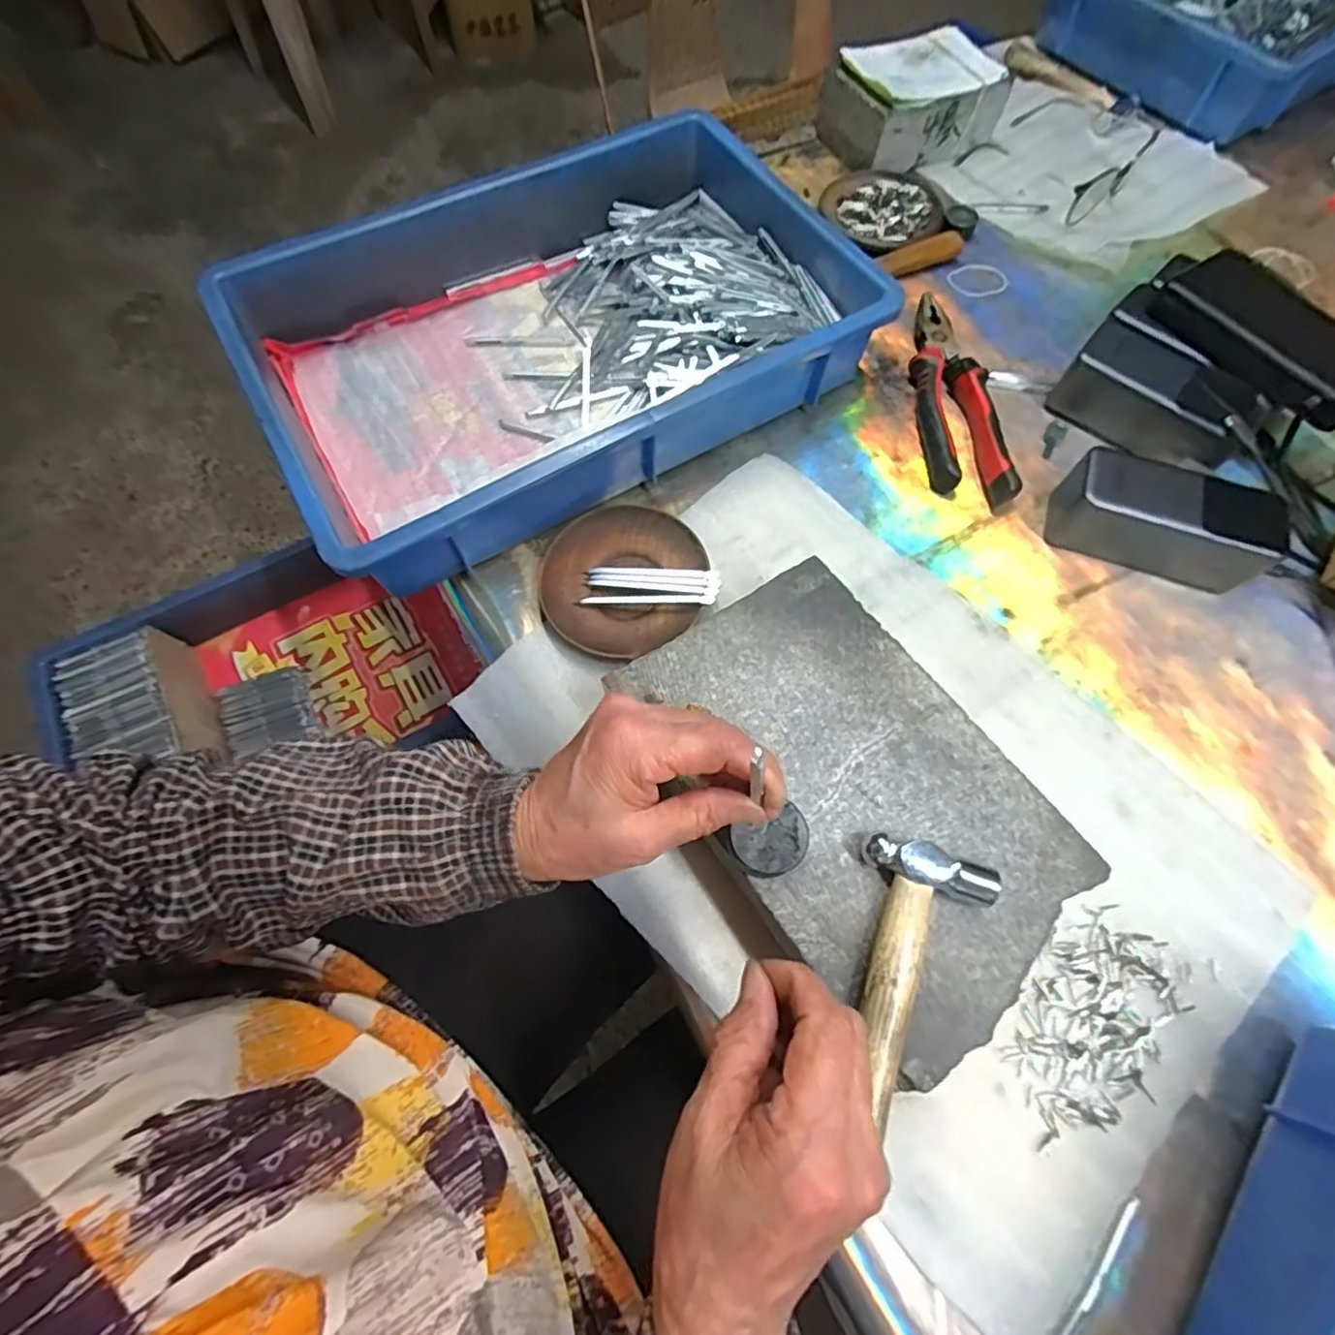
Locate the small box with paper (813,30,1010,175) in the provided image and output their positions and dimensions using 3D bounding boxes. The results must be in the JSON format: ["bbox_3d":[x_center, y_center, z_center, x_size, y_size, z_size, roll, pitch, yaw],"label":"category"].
[{"bbox_3d":[0.239,-0.556,0.620,0.157,0.063,0.108,-26,70,-11],"label":"small box with paper"}]

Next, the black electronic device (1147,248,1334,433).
[{"bbox_3d":[0.437,-0.239,0.456,0.068,0.029,0.155,-32,71,-13],"label":"black electronic device"}]

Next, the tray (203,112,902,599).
[{"bbox_3d":[-0.078,-0.256,0.487,0.436,0.079,0.277,-29,70,-12],"label":"tray"}]

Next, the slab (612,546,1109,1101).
[{"bbox_3d":[0.093,0.073,0.354,0.160,0.059,0.240,-32,71,-13],"label":"slab"}]

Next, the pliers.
[{"bbox_3d":[0.225,-0.220,0.505,0.053,0.025,0.211,-3,67,-2],"label":"pliers"}]

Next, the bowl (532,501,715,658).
[{"bbox_3d":[-0.031,-0.064,0.439,0.114,0.015,0.111,0,67,-1],"label":"bowl"}]

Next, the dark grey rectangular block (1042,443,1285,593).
[{"bbox_3d":[0.343,-0.101,0.441,0.127,0.052,0.055,17,68,6],"label":"dark grey rectangular block"}]

